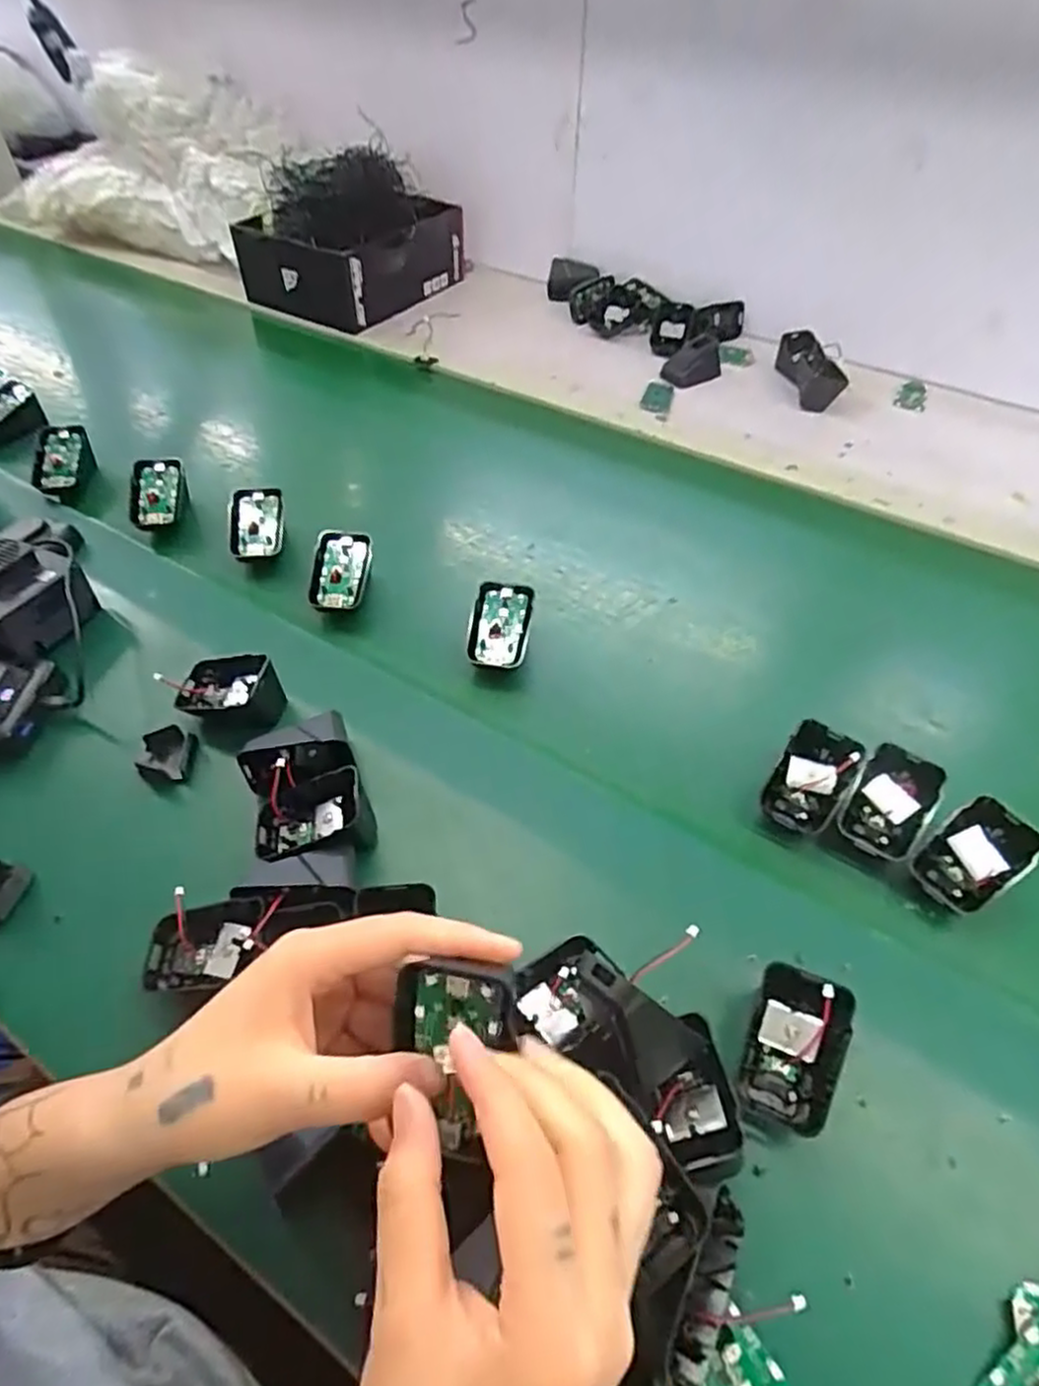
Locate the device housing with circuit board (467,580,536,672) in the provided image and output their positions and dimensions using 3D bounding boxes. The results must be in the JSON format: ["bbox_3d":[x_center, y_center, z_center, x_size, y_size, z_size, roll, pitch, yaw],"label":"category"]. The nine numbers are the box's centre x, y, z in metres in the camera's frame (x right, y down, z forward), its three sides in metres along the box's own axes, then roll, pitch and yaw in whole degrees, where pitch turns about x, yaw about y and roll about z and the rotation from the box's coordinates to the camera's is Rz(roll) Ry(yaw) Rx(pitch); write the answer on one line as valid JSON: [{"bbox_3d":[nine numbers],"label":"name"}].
[{"bbox_3d":[-0.014,-0.049,0.531,0.042,0.015,0.067,10,69,-2],"label":"device housing with circuit board"}]

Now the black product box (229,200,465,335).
[{"bbox_3d":[-0.212,-0.562,0.926,0.173,0.091,0.208,22,53,17],"label":"black product box"}]

